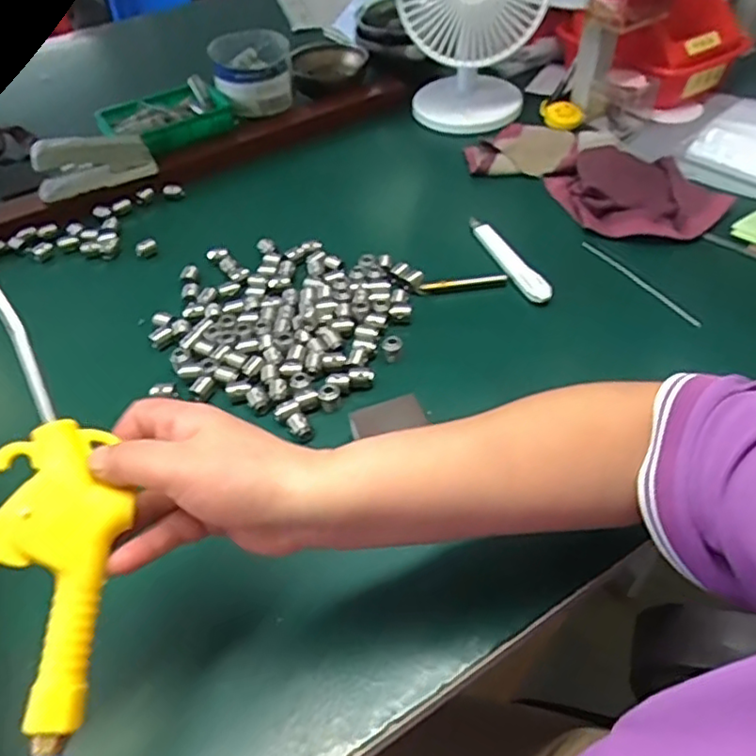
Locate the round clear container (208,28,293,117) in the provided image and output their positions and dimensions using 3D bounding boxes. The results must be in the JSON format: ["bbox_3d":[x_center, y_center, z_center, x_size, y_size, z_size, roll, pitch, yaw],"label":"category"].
[{"bbox_3d":[-0.162,-0.400,0.845,0.099,0.081,0.109,-14,48,-10],"label":"round clear container"}]

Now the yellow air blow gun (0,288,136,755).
[{"bbox_3d":[-0.174,0.051,0.304,0.103,0.029,0.233,-10,74,-6],"label":"yellow air blow gun"}]

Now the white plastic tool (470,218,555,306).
[{"bbox_3d":[0.122,-0.117,0.625,0.023,0.016,0.148,-16,48,-12],"label":"white plastic tool"}]

